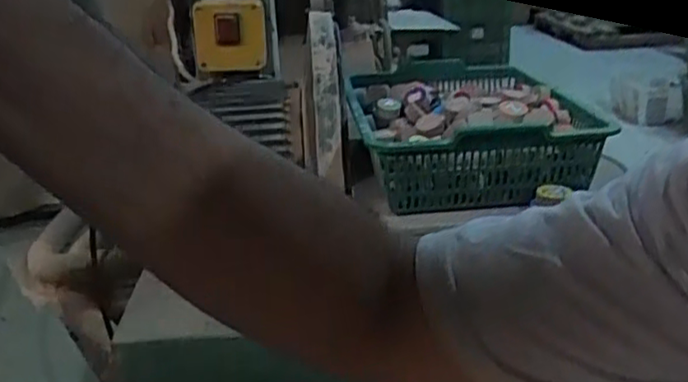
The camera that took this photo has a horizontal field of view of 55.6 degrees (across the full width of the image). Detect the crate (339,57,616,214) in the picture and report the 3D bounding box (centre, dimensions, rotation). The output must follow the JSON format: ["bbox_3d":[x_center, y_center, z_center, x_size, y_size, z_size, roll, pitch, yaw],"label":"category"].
[{"bbox_3d":[0.123,-0.073,0.720,0.225,0.075,0.305,-4,22,-3],"label":"crate"}]

